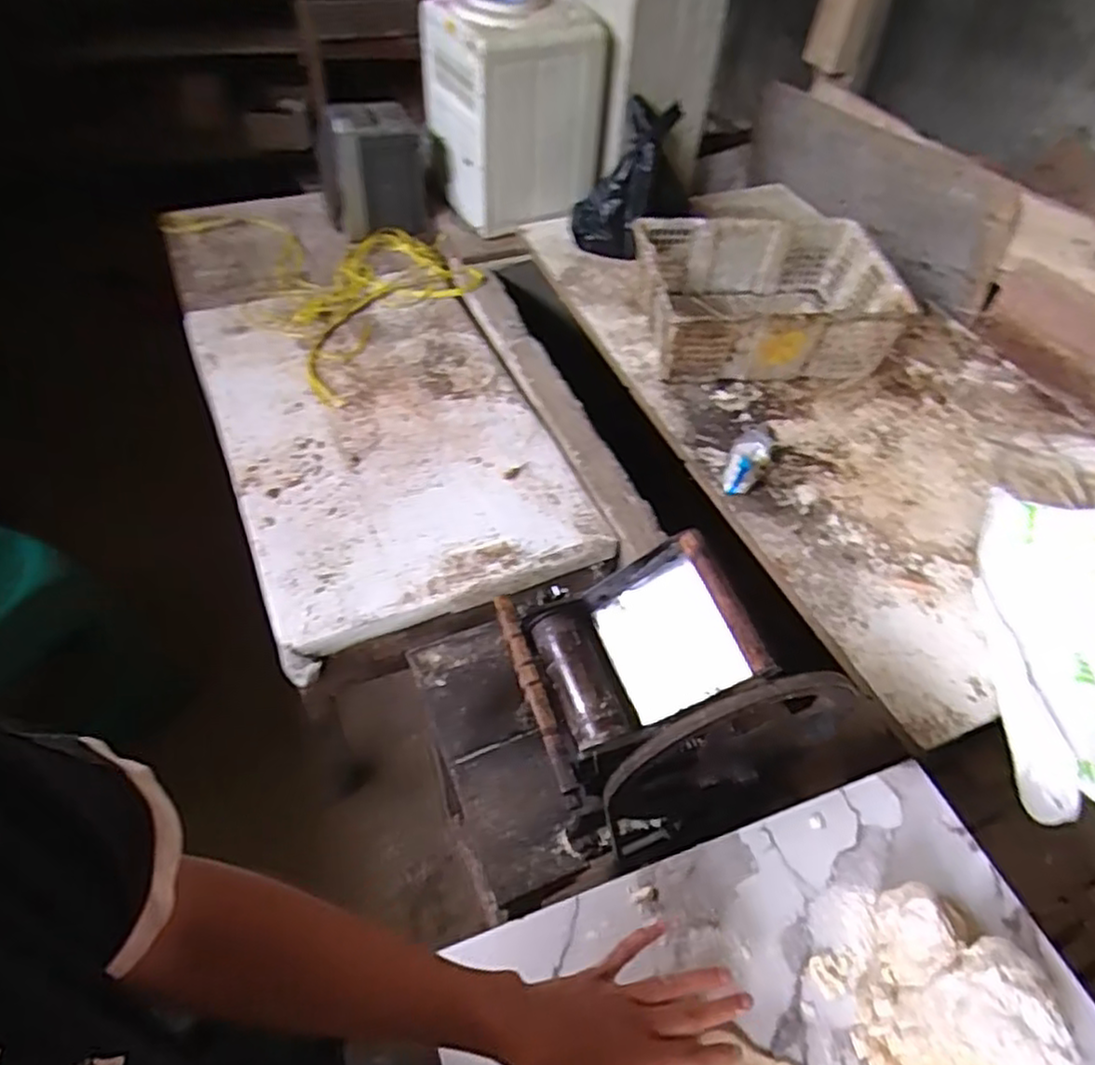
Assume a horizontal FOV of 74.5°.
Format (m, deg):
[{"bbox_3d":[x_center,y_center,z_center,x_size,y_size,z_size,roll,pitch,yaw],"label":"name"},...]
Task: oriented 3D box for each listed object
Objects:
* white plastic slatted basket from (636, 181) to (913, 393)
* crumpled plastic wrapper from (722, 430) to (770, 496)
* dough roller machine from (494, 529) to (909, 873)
[{"bbox_3d":[0.429,-0.468,1.461,0.478,0.177,0.373,-2,52,-4],"label":"white plastic slatted basket"},{"bbox_3d":[0.339,-0.124,1.215,0.053,0.034,0.126,23,67,23],"label":"crumpled plastic wrapper"},{"bbox_3d":[0.127,0.199,0.778,0.284,0.355,0.289,-14,54,-14],"label":"dough roller machine"}]

